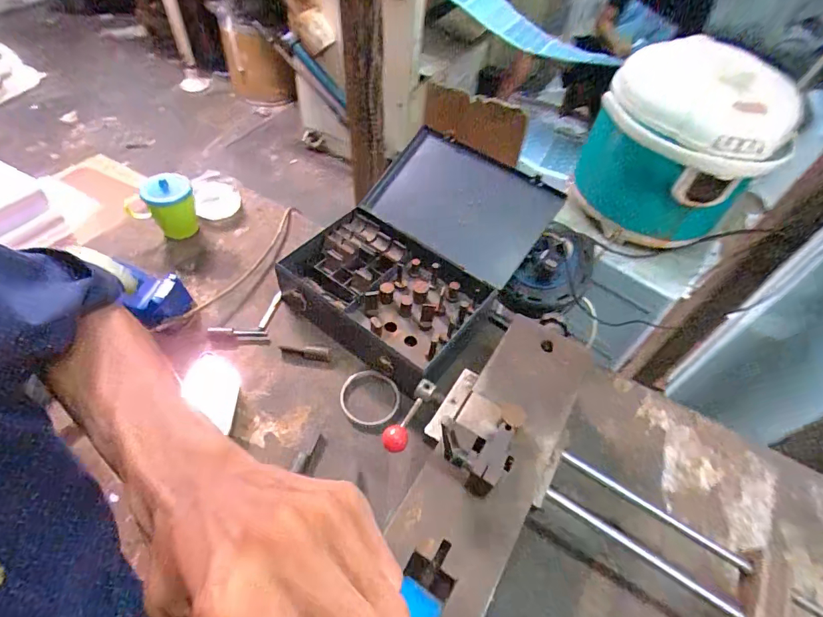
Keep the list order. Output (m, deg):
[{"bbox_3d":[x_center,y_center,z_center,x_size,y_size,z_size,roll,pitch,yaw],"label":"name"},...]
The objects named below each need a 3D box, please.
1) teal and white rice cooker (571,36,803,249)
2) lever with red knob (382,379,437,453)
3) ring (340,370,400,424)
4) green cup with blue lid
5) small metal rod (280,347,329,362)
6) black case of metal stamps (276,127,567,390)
[{"bbox_3d":[0.435,-0.271,0.718,0.258,0.260,0.244,29,55,16],"label":"teal and white rice cooker"},{"bbox_3d":[-0.001,0.124,0.502,0.024,0.027,0.092,29,55,15],"label":"lever with red knob"},{"bbox_3d":[-0.061,0.128,0.629,0.085,0.009,0.076,-1,73,4],"label":"ring"},{"bbox_3d":[-0.420,-0.164,0.741,0.102,0.109,0.069,-25,59,-23],"label":"green cup with blue lid"},{"bbox_3d":[-0.157,0.066,0.649,0.075,0.011,0.018,7,52,-1],"label":"small metal rod"},{"bbox_3d":[0.013,-0.097,0.693,0.289,0.143,0.357,32,56,17],"label":"black case of metal stamps"}]

